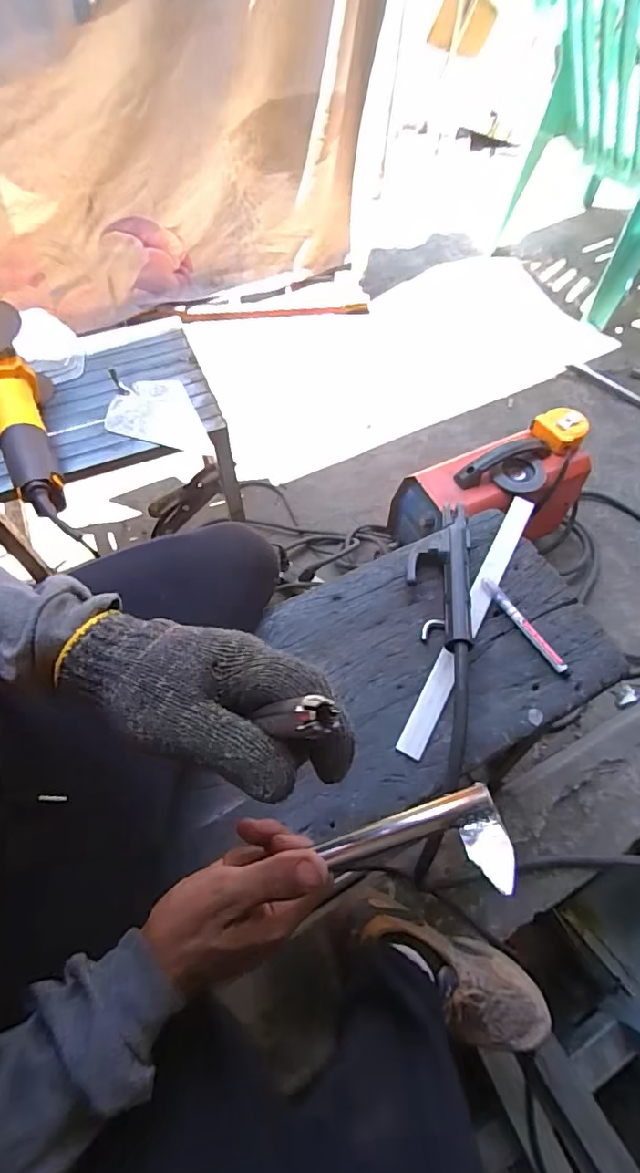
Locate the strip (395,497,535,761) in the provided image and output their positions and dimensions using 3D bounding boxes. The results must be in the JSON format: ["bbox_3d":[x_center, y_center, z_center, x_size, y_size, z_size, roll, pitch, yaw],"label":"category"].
[{"bbox_3d":[0.173,0.029,0.587,0.027,0.010,0.357,28,65,11],"label":"strip"}]

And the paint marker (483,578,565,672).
[{"bbox_3d":[0.228,0.041,0.579,0.016,0.009,0.127,-31,70,-15],"label":"paint marker"}]

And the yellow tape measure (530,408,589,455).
[{"bbox_3d":[0.429,-0.282,0.926,0.077,0.043,0.078,-29,70,-14],"label":"yellow tape measure"}]

